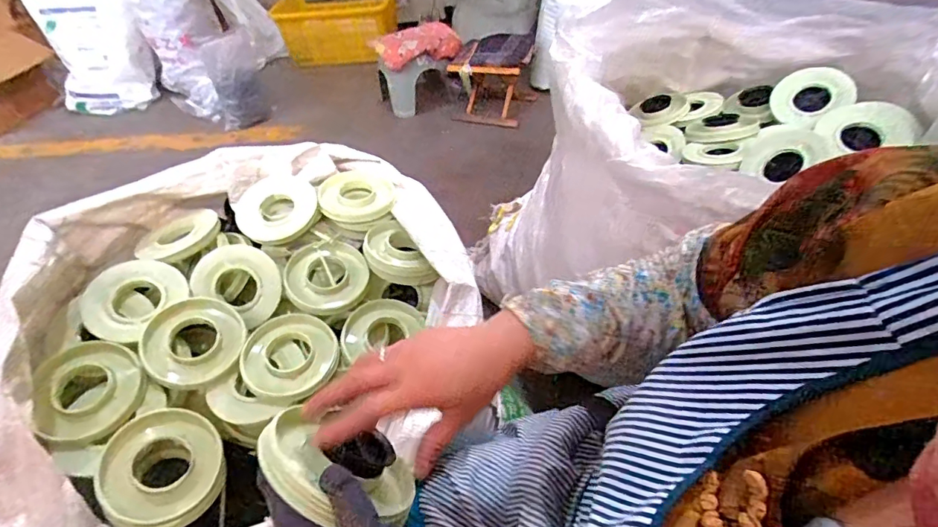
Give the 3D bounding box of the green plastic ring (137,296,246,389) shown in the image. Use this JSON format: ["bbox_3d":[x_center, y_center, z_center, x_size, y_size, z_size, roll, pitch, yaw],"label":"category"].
[{"bbox_3d":[-0.383,0.109,0.670,0.119,0.018,0.126,10,61,-19],"label":"green plastic ring"}]

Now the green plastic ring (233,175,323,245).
[{"bbox_3d":[-0.323,-0.090,0.809,0.131,0.032,0.131,0,60,0],"label":"green plastic ring"}]

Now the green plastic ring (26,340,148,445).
[{"bbox_3d":[-0.493,0.165,0.621,0.116,0.019,0.128,-4,60,-27],"label":"green plastic ring"}]

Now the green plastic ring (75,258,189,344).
[{"bbox_3d":[-0.489,0.055,0.701,0.114,0.030,0.128,23,54,-14],"label":"green plastic ring"}]

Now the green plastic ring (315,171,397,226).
[{"bbox_3d":[-0.197,-0.115,0.838,0.122,0.029,0.122,8,49,-9],"label":"green plastic ring"}]

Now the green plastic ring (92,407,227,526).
[{"bbox_3d":[-0.384,0.260,0.602,0.033,0.138,0.136,-30,30,47],"label":"green plastic ring"}]

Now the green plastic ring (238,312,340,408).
[{"bbox_3d":[-0.255,0.136,0.687,0.124,0.029,0.132,9,52,-12],"label":"green plastic ring"}]

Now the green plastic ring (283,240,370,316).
[{"bbox_3d":[-0.228,0.024,0.767,0.125,0.028,0.125,8,58,-12],"label":"green plastic ring"}]

